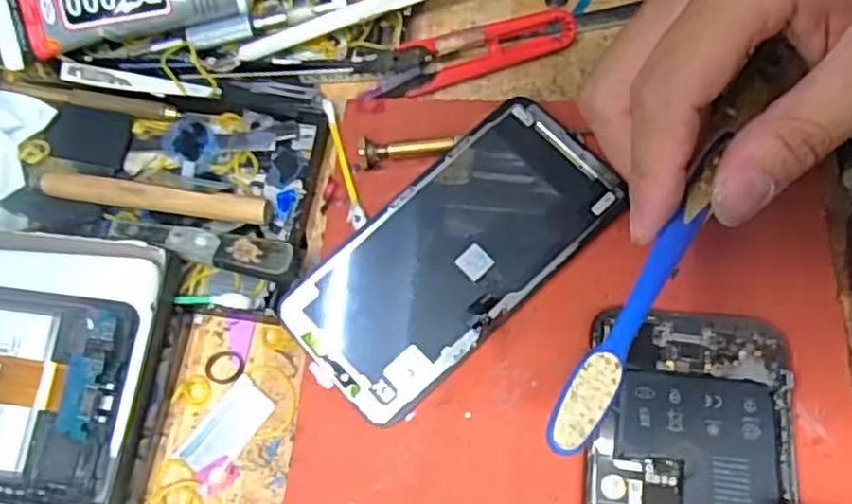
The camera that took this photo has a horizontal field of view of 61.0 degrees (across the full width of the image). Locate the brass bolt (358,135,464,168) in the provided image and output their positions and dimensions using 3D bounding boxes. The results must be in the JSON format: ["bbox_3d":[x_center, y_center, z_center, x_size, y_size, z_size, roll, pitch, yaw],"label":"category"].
[{"bbox_3d":[-0.008,-0.045,0.313,0.043,0.011,0.009,-5,67,4],"label":"brass bolt"}]

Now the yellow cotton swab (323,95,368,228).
[{"bbox_3d":[-0.037,-0.040,0.315,0.007,0.004,0.067,-17,66,-1],"label":"yellow cotton swab"}]

